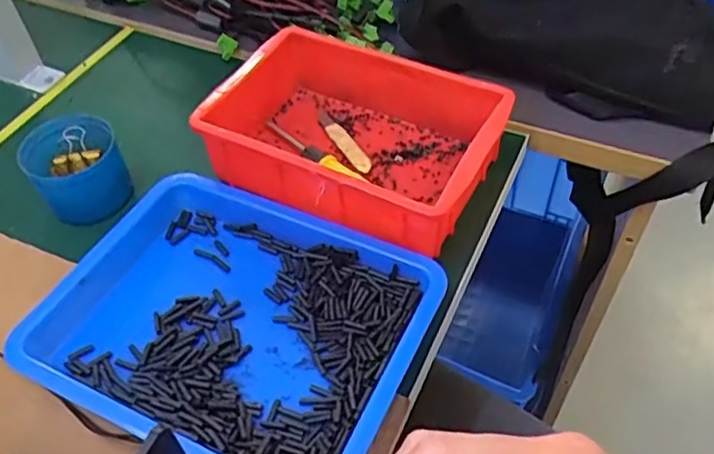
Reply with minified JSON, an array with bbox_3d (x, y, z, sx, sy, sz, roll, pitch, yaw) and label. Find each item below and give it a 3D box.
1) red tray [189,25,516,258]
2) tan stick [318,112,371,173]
[{"bbox_3d":[-0.005,-0.069,0.479,0.204,0.056,0.138,21,53,19],"label":"red tray"},{"bbox_3d":[-0.012,-0.069,0.514,0.013,0.006,0.080,-23,52,-17],"label":"tan stick"}]

